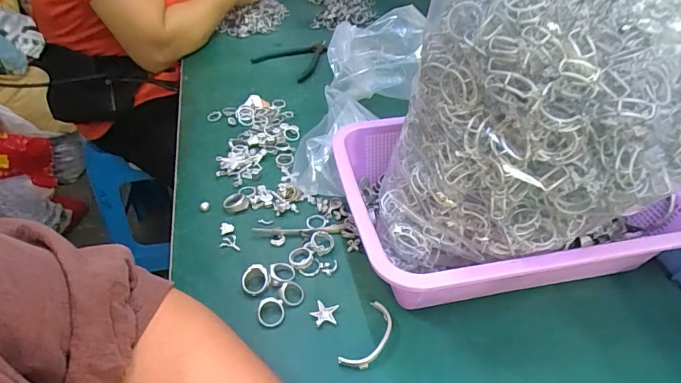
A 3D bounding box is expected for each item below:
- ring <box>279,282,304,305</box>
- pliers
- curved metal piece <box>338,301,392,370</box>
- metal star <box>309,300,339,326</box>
[{"bbox_3d":[-0.045,0.093,0.398,0.022,0.007,0.023,0,42,0],"label":"ring"},{"bbox_3d":[-0.071,-0.246,0.784,0.118,0.007,0.154,24,47,25],"label":"pliers"},{"bbox_3d":[0.025,0.122,0.364,0.026,0.007,0.065,21,46,22],"label":"curved metal piece"},{"bbox_3d":[-0.014,0.108,0.382,0.022,0.006,0.023,11,43,12],"label":"metal star"}]

